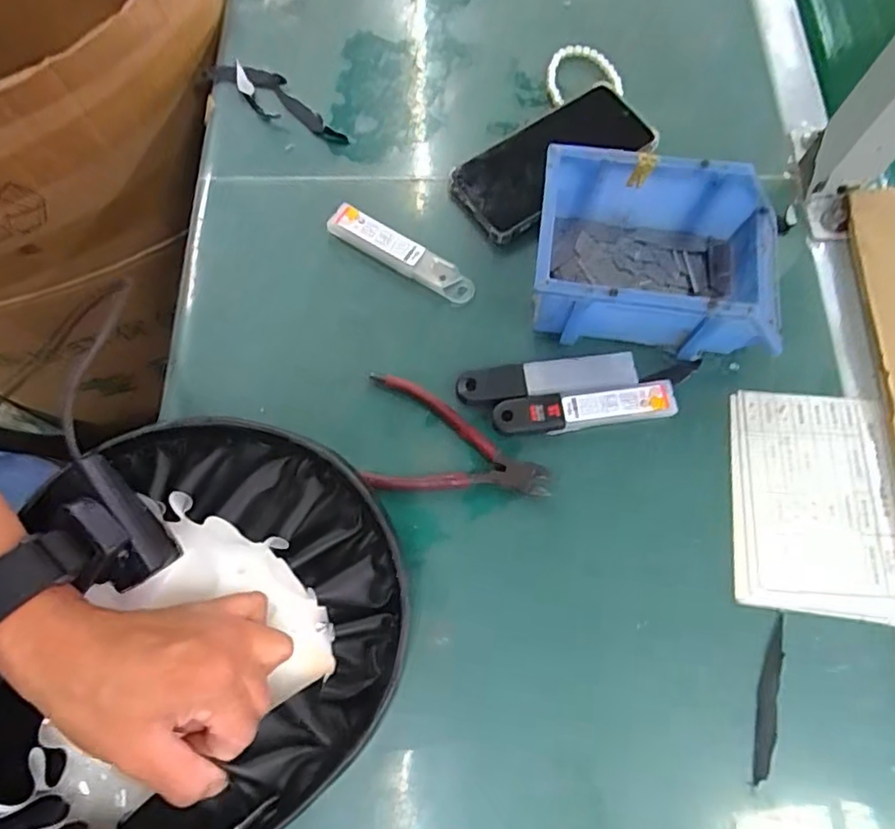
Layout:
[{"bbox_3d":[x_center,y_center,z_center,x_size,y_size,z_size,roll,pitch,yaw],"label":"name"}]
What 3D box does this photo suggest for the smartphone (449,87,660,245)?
[{"bbox_3d":[0.086,-0.209,0.494,0.164,0.016,0.076,-33,74,-8],"label":"smartphone"}]

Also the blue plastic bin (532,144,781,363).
[{"bbox_3d":[0.149,-0.112,0.432,0.170,0.066,0.117,6,72,4],"label":"blue plastic bin"}]

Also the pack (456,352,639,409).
[{"bbox_3d":[0.071,-0.025,0.437,0.125,0.007,0.027,-7,72,0],"label":"pack"}]

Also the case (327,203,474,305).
[{"bbox_3d":[-0.036,-0.125,0.472,0.125,0.012,0.025,30,75,11],"label":"case"}]

